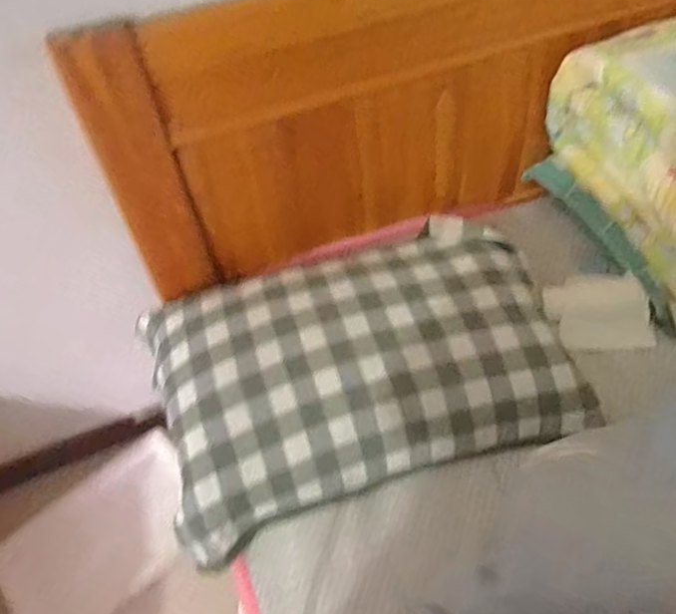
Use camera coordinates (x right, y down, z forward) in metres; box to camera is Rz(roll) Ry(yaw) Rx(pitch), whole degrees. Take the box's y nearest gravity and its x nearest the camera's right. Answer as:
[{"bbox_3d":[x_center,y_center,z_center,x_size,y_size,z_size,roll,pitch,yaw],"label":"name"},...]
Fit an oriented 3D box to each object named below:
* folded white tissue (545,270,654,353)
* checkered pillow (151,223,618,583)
[{"bbox_3d":[0.461,0.010,1.033,0.166,0.031,0.154,-7,53,-1],"label":"folded white tissue"},{"bbox_3d":[0.032,0.087,0.945,0.633,0.124,0.398,-17,54,-8],"label":"checkered pillow"}]

